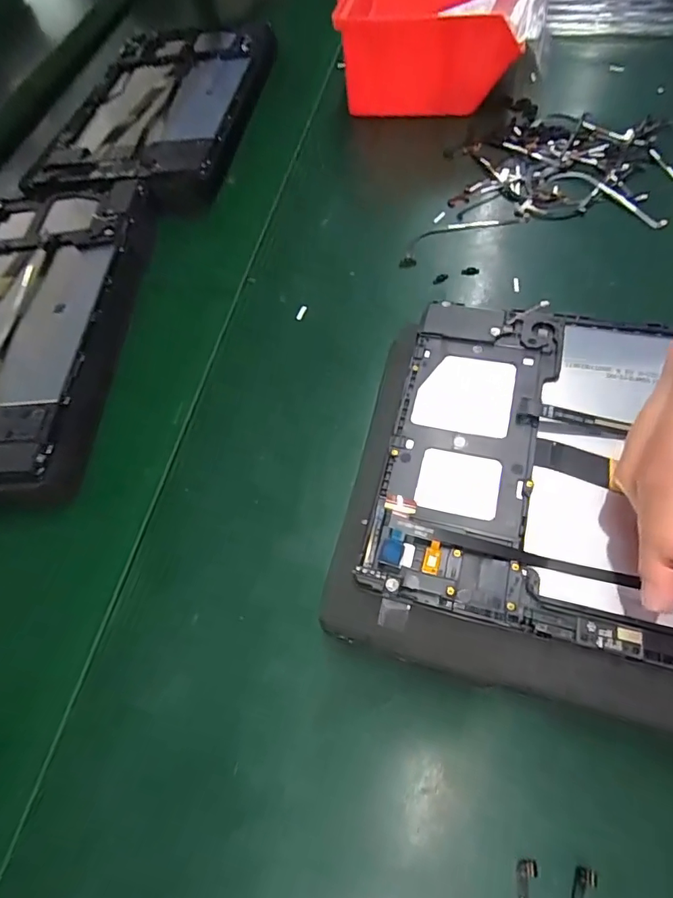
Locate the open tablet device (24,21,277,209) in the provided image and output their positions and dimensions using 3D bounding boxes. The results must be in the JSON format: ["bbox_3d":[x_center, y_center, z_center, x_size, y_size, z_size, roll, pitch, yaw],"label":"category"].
[{"bbox_3d":[-0.149,-0.302,0.410,0.166,0.015,0.231,8,63,8],"label":"open tablet device"}]

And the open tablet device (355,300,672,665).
[{"bbox_3d":[0.141,0.009,0.186,0.237,0.010,0.148,11,64,16],"label":"open tablet device"}]

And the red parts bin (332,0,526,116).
[{"bbox_3d":[0.078,-0.337,0.384,0.134,0.068,0.126,5,64,10],"label":"red parts bin"}]

